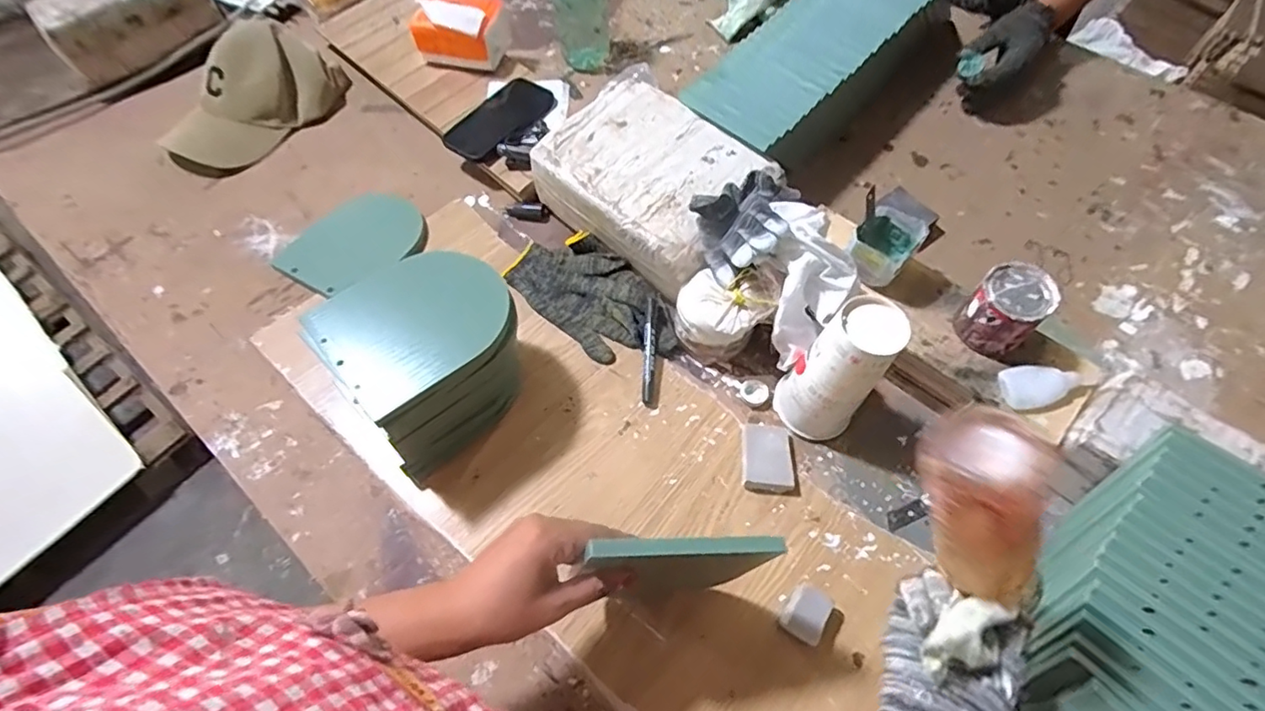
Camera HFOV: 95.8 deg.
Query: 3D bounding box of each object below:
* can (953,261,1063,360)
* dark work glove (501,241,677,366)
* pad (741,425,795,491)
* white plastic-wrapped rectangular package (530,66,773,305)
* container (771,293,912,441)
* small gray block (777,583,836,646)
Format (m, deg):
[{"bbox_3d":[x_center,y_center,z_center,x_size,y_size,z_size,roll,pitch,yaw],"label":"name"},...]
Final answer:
[{"bbox_3d":[0.370,-0.046,0.570,0.069,0.072,0.064,0,63,1],"label":"can"},{"bbox_3d":[-0.052,-0.074,0.703,0.229,0.028,0.112,40,70,19],"label":"dark work glove"},{"bbox_3d":[0.143,0.107,0.603,0.051,0.016,0.069,6,63,4],"label":"pad"},{"bbox_3d":[0.028,-0.219,0.725,0.199,0.086,0.267,-41,69,-18],"label":"white plastic-wrapped rectangular package"},{"bbox_3d":[0.205,0.017,0.576,0.077,0.167,0.082,0,63,1],"label":"container"},{"bbox_3d":[0.160,0.237,0.526,0.035,0.028,0.046,30,67,15],"label":"small gray block"}]

